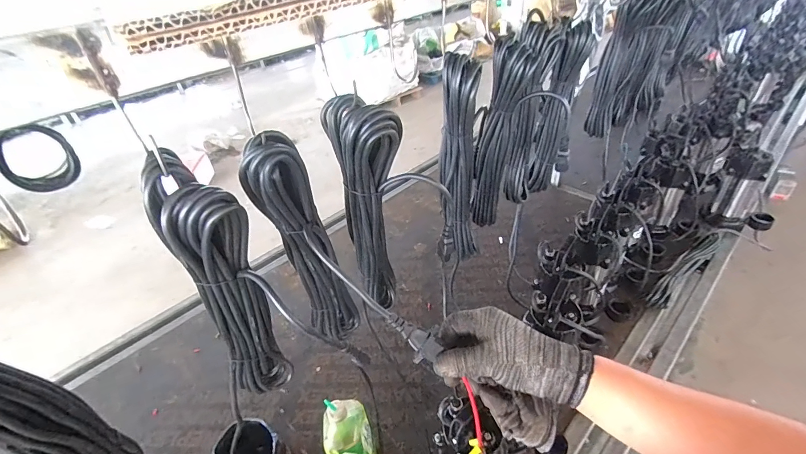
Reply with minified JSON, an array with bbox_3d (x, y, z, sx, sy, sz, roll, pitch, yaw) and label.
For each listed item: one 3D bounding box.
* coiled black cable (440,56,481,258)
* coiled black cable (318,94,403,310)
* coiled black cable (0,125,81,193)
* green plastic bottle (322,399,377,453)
[{"bbox_3d":[0.097,-0.093,0.604,0.061,0.333,0.059,-12,37,-6],"label":"coiled black cable"},{"bbox_3d":[-0.035,-0.003,0.506,0.068,0.337,0.077,-29,42,-27],"label":"coiled black cable"},{"bbox_3d":[-0.511,-0.094,0.517,0.082,0.089,0.031,-32,43,-30],"label":"coiled black cable"},{"bbox_3d":[-0.097,0.388,0.662,0.087,0.217,0.092,-18,38,-14],"label":"green plastic bottle"}]

